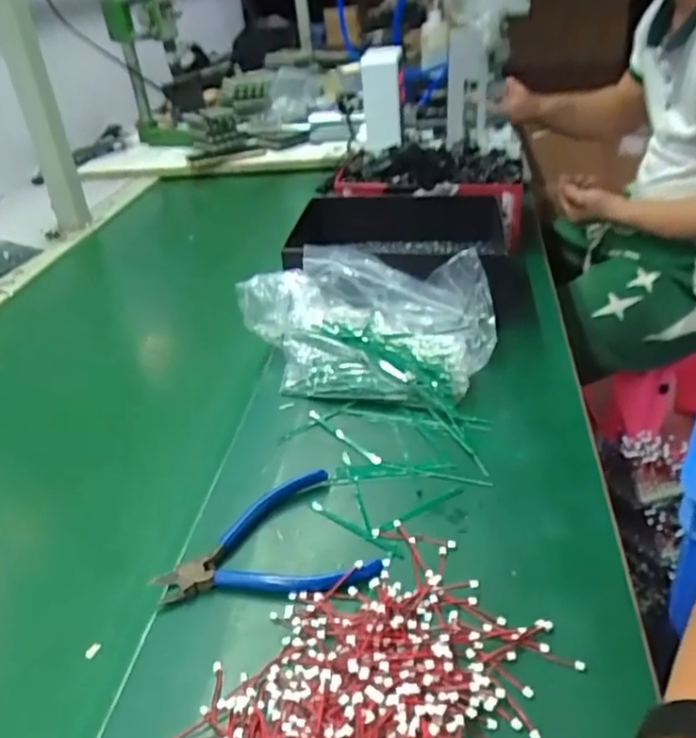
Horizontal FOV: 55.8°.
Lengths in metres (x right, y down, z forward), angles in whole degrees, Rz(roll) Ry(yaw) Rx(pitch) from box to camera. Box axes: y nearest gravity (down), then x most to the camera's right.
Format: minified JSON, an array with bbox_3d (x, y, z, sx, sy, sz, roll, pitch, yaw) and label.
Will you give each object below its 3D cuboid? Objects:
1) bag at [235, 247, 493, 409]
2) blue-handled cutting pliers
[{"bbox_3d":[0.019,-0.042,0.609,0.243,0.110,0.144,-5,33,1],"label":"bag"},{"bbox_3d":[-0.059,0.123,0.443,0.133,0.015,0.104,-18,35,-18],"label":"blue-handled cutting pliers"}]

